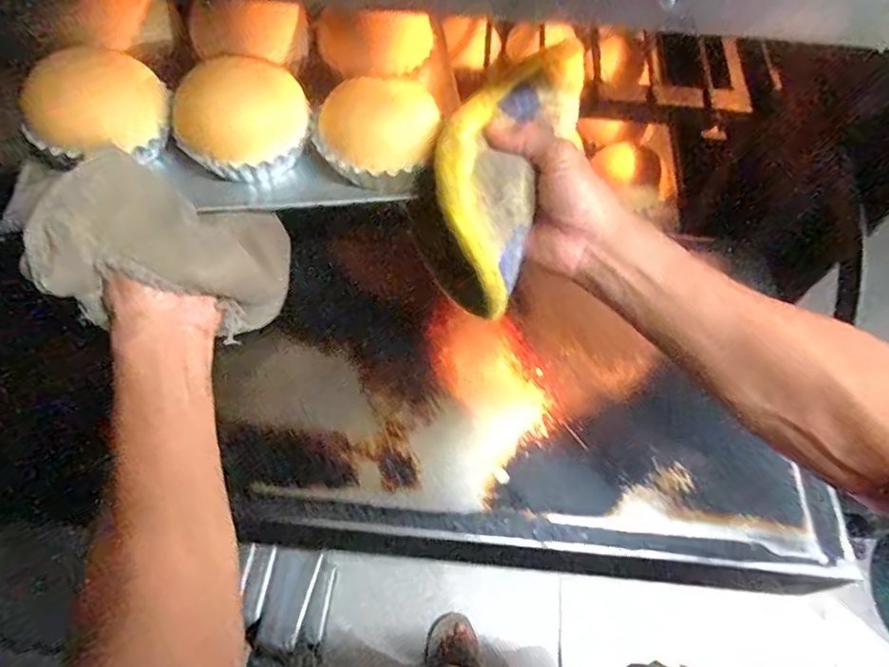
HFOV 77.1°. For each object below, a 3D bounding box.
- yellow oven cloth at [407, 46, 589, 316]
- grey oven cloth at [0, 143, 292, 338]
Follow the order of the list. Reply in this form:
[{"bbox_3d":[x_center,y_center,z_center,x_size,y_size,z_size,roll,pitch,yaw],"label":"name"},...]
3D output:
[{"bbox_3d":[0.038,-0.120,0.389,0.080,0.042,0.191,20,76,9],"label":"yellow oven cloth"},{"bbox_3d":[-0.188,-0.055,0.385,0.179,0.081,0.070,16,49,-44],"label":"grey oven cloth"}]

